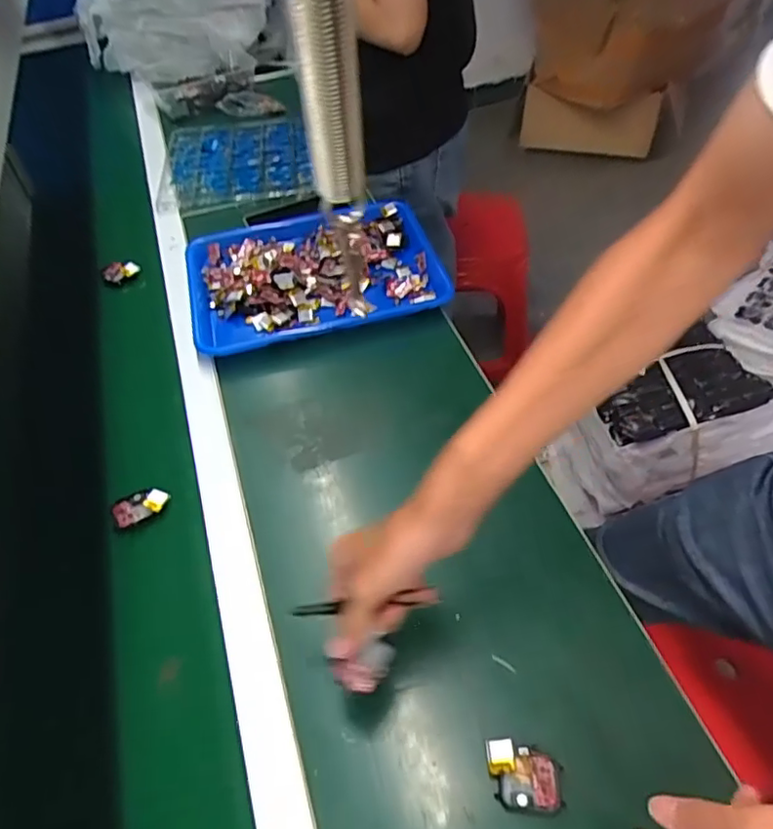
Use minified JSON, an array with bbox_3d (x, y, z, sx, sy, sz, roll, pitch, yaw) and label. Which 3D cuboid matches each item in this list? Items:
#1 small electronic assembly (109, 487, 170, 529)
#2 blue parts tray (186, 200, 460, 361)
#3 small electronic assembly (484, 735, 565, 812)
[{"bbox_3d":[-0.253,0.090,0.611,0.057,0.013,0.036,-24,53,-14],"label":"small electronic assembly"},{"bbox_3d":[-0.106,-0.202,0.830,0.334,0.030,0.263,-15,51,-7],"label":"blue parts tray"},{"bbox_3d":[0.101,0.263,0.438,0.050,0.012,0.047,-6,51,0],"label":"small electronic assembly"}]

